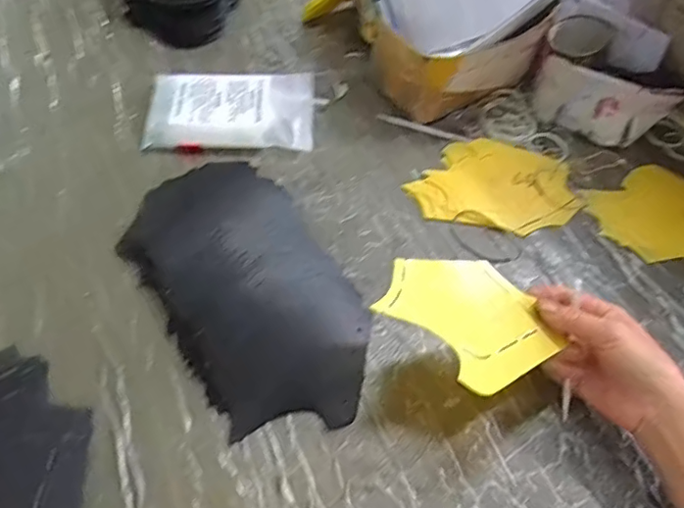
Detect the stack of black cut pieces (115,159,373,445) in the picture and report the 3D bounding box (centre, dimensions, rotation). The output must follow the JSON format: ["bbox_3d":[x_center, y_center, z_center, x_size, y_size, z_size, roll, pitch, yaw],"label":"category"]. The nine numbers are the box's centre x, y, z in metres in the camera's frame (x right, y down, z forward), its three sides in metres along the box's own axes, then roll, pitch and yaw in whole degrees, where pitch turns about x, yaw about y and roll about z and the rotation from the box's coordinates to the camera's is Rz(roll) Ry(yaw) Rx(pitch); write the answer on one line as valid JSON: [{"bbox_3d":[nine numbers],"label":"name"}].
[{"bbox_3d":[-0.082,0.020,0.509,0.153,0.022,0.283,-29,61,-20],"label":"stack of black cut pieces"}]

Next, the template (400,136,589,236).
[{"bbox_3d":[0.157,-0.071,0.592,0.160,0.012,0.110,13,58,6],"label":"template"}]

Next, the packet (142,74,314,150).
[{"bbox_3d":[-0.119,-0.158,0.630,0.172,0.027,0.109,0,55,-2],"label":"packet"}]

